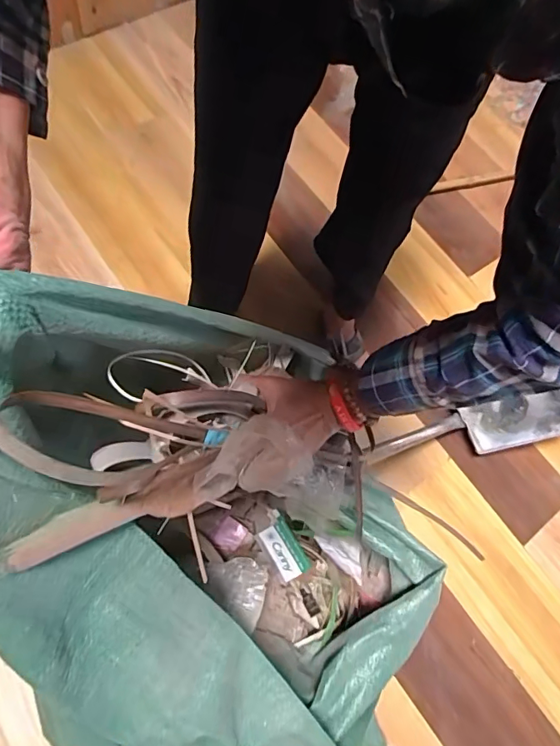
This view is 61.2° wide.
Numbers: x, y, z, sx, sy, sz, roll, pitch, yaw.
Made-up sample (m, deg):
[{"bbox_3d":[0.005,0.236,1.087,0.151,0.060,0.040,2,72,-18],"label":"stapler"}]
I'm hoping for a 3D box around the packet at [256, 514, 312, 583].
[{"bbox_3d":[0.007,0.258,0.696,0.053,0.022,0.082,-37,85,8],"label":"packet"}]

